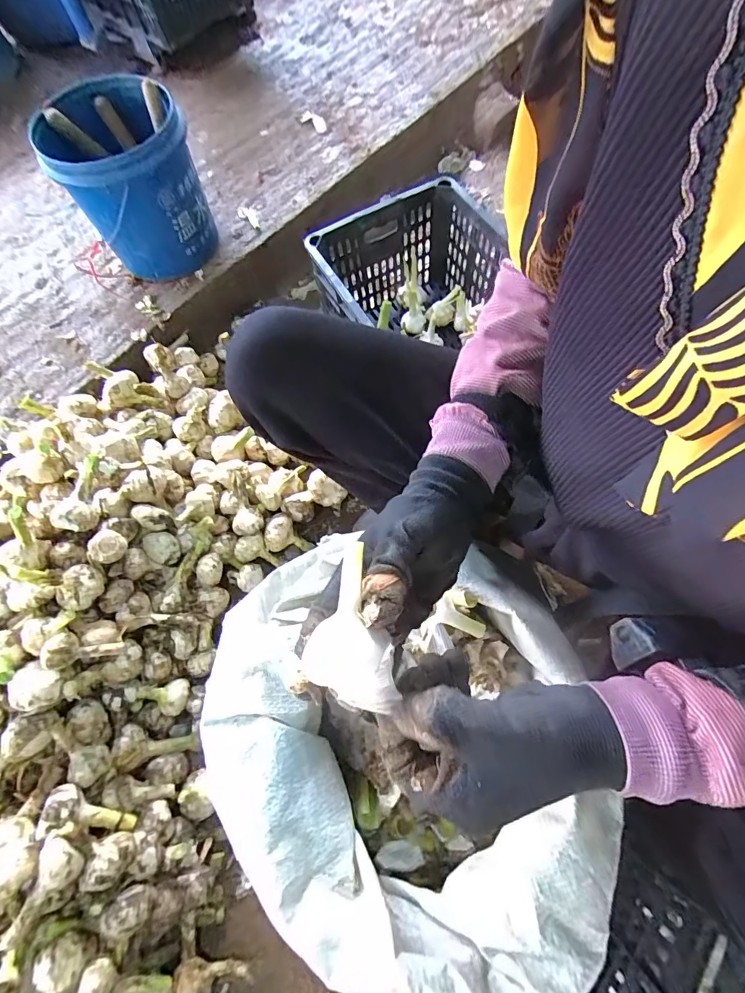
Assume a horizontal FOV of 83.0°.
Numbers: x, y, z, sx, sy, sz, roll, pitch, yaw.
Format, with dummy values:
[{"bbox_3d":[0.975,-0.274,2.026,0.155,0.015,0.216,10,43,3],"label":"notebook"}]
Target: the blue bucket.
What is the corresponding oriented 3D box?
[{"bbox_3d":[-0.425,-0.588,0.770,0.199,0.249,0.229,-20,69,-3],"label":"blue bucket"}]

